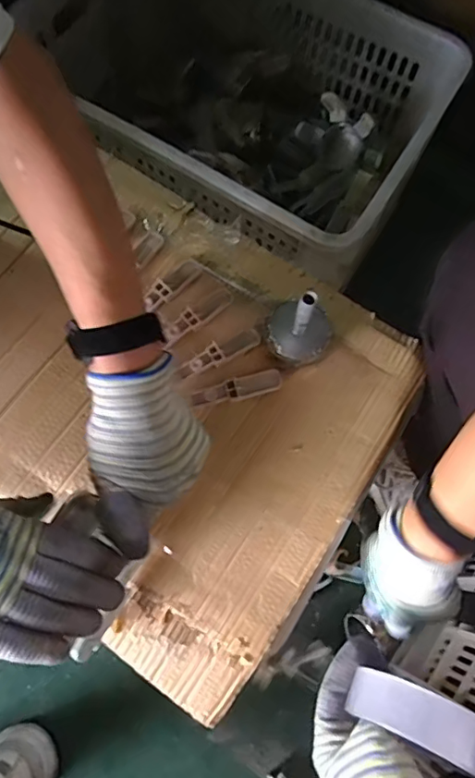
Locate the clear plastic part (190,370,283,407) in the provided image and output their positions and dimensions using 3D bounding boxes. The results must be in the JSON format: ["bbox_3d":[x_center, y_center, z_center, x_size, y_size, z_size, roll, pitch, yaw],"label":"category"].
[{"bbox_3d":[0.001,0.000,0.513,0.085,0.009,0.022,-12,73,-6],"label":"clear plastic part"}]

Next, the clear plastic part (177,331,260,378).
[{"bbox_3d":[-0.017,-0.036,0.523,0.082,0.015,0.019,-25,75,-9],"label":"clear plastic part"}]

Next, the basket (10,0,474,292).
[{"bbox_3d":[-0.025,-0.417,0.762,0.589,0.206,0.375,35,75,9],"label":"basket"}]

